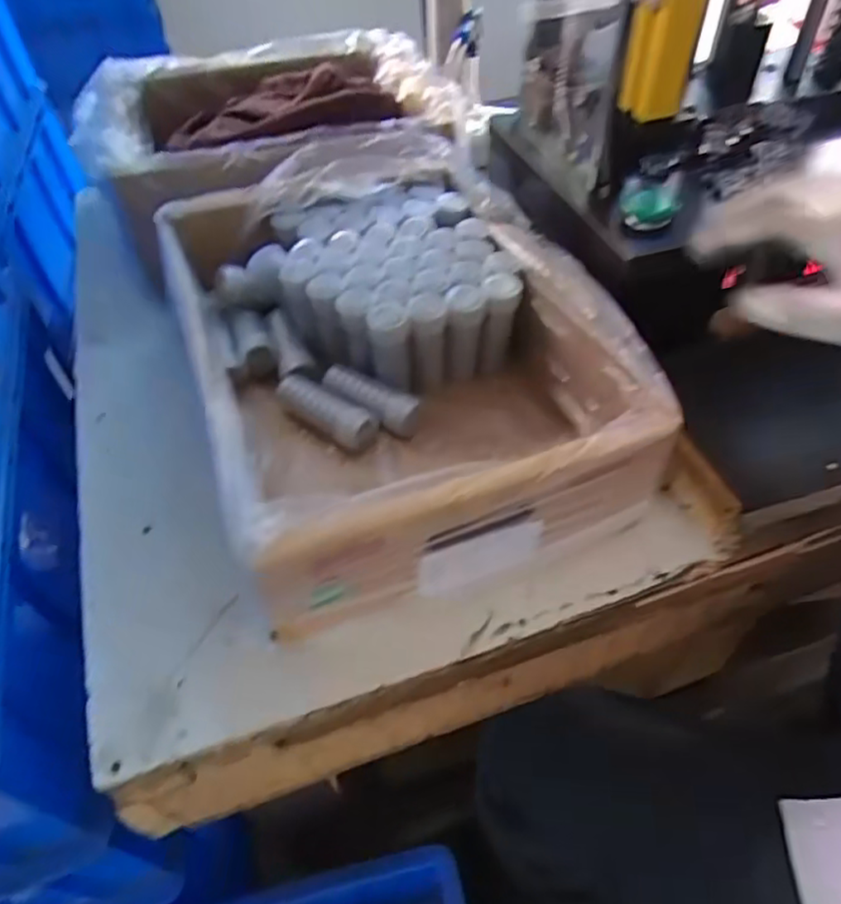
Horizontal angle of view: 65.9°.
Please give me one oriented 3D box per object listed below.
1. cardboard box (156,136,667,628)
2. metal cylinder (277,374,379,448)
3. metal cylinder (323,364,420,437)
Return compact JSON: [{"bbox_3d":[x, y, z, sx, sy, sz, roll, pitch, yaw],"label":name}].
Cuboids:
[{"bbox_3d":[-0.023,-0.085,0.500,0.281,0.119,0.386,-16,51,-13],"label":"cardboard box"},{"bbox_3d":[-0.072,-0.033,0.500,0.087,0.020,0.028,28,55,23],"label":"metal cylinder"},{"bbox_3d":[-0.039,-0.041,0.508,0.082,0.024,0.025,24,54,19],"label":"metal cylinder"}]

